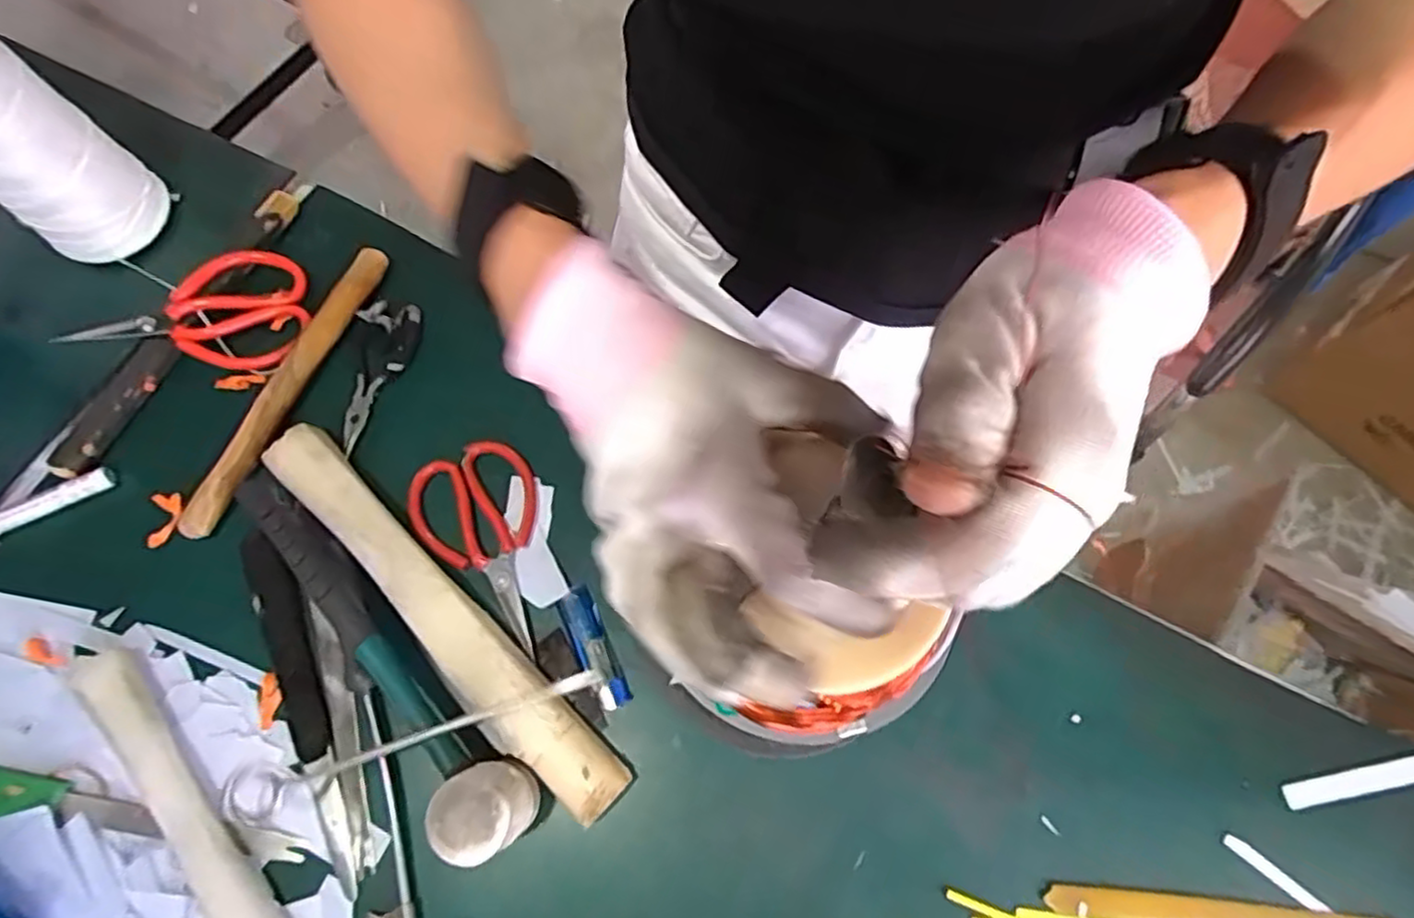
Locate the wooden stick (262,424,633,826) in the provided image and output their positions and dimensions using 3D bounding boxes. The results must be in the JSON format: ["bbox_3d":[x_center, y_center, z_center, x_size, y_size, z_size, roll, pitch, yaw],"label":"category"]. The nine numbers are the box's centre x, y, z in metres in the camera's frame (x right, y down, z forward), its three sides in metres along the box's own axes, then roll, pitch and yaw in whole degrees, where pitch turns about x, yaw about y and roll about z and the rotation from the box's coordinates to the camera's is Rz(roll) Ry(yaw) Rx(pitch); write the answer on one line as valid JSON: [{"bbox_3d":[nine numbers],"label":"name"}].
[{"bbox_3d":[-0.180,0.103,0.463,0.327,0.032,0.049,42,76,12],"label":"wooden stick"}]

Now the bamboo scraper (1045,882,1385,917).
[{"bbox_3d":[0.316,0.279,0.425,0.206,0.007,0.019,4,72,0],"label":"bamboo scraper"}]

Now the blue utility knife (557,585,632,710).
[{"bbox_3d":[-0.077,0.128,0.468,0.024,0.011,0.082,-22,74,-8],"label":"blue utility knife"}]

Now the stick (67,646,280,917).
[{"bbox_3d":[-0.301,0.238,0.414,0.031,0.032,0.305,-38,76,-12],"label":"stick"}]

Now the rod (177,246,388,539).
[{"bbox_3d":[-0.314,-0.058,0.521,0.025,0.023,0.249,20,73,6],"label":"rod"}]

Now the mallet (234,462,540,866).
[{"bbox_3d":[-0.216,0.114,0.438,0.044,0.070,0.304,-42,77,-13],"label":"mallet"}]

